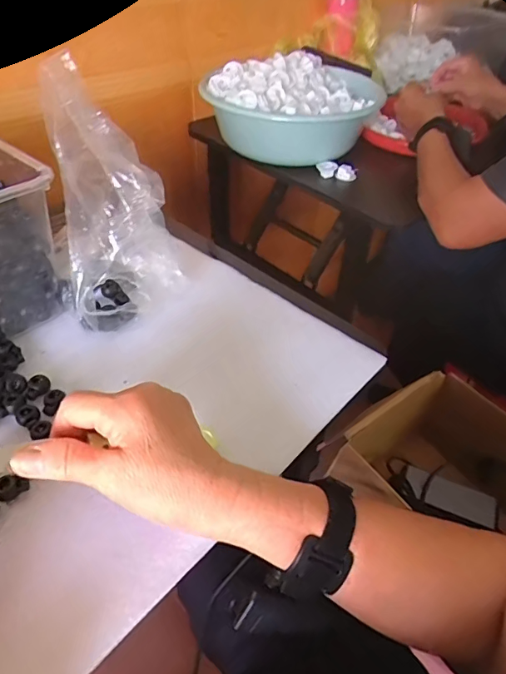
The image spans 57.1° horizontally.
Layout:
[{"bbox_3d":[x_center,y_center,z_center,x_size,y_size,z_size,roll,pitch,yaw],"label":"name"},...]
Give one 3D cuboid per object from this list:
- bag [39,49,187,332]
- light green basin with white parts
[{"bbox_3d":[-0.124,-0.114,0.433,0.108,0.184,0.137,-8,45,-12],"label":"bag"},{"bbox_3d":[0.070,-0.381,0.767,0.247,0.113,0.252,2,44,-2],"label":"light green basin with white parts"}]

